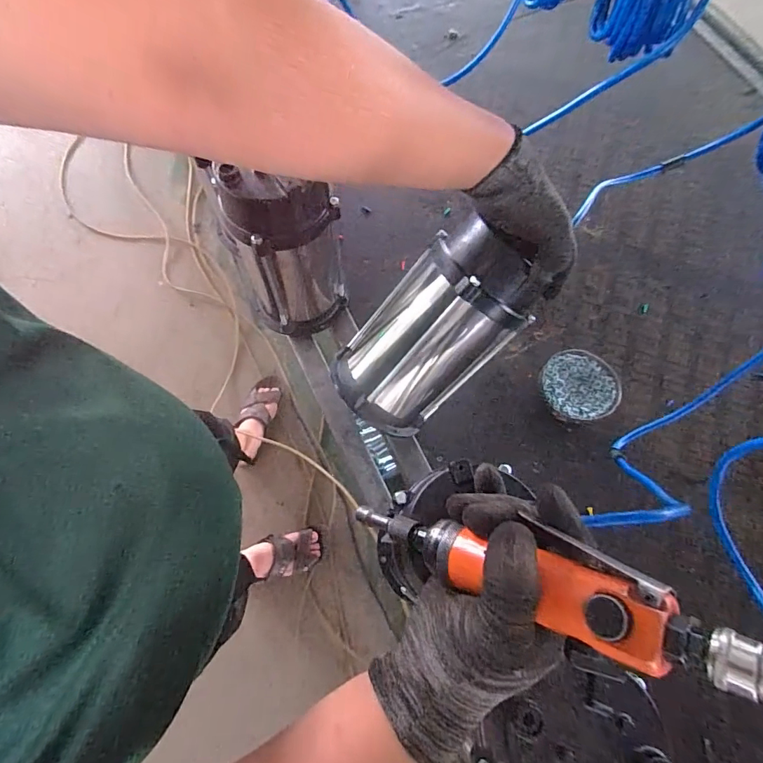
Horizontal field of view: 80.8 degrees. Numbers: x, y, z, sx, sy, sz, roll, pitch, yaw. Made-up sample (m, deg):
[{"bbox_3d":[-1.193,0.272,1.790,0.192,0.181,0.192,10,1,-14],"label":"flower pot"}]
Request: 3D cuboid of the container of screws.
[{"bbox_3d":[0.283,0.008,0.647,0.109,0.027,0.098,-3,70,-3],"label":"container of screws"}]

